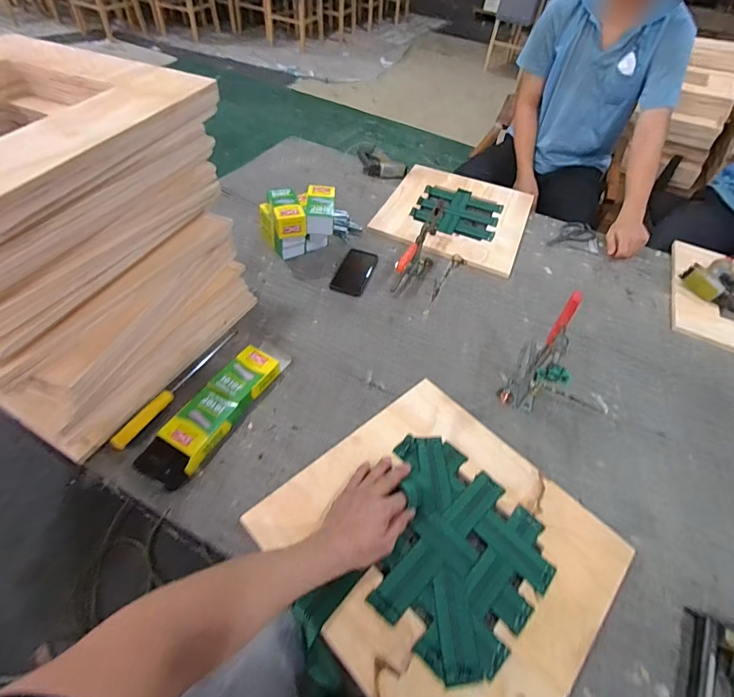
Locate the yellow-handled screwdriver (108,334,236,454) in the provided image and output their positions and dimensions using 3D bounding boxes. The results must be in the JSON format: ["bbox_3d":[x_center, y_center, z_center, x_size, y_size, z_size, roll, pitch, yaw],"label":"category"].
[{"bbox_3d":[-0.338,0.061,0.733,0.022,0.021,0.296,24,52,15],"label":"yellow-handled screwdriver"}]

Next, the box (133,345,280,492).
[{"bbox_3d":[-0.262,0.105,0.697,0.085,0.036,0.285,25,52,16],"label":"box"}]

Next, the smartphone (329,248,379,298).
[{"bbox_3d":[-0.028,-0.194,0.997,0.084,0.004,0.172,16,50,8],"label":"smartphone"}]

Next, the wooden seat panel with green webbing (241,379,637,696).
[{"bbox_3d":[0.112,0.279,0.584,0.402,0.016,0.425,-34,60,-29],"label":"wooden seat panel with green webbing"}]

